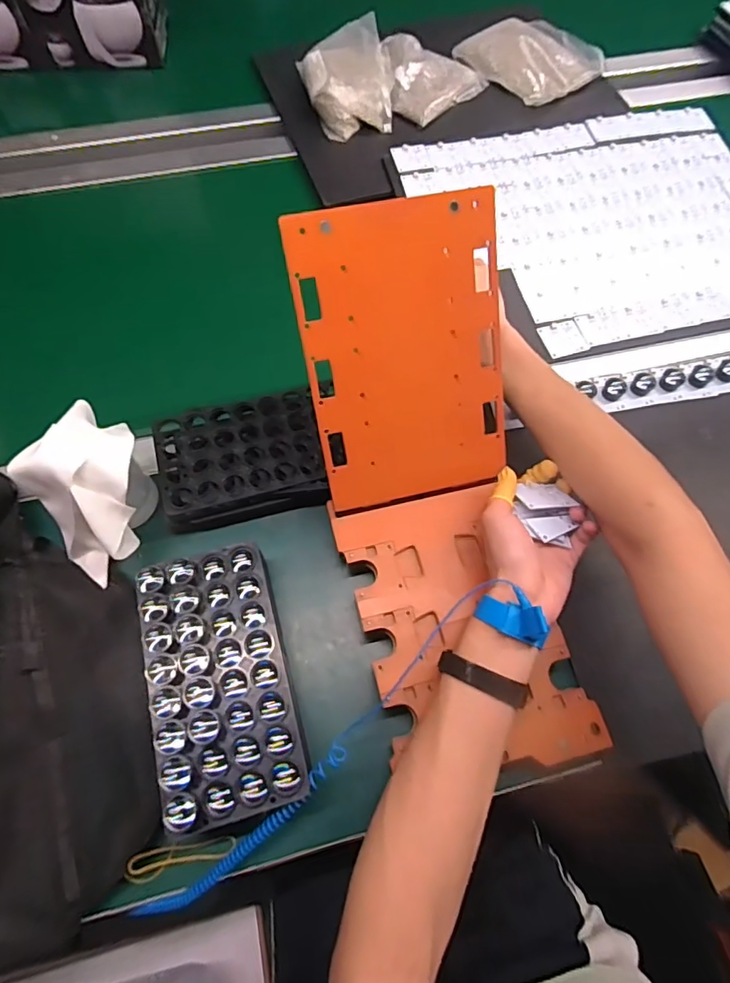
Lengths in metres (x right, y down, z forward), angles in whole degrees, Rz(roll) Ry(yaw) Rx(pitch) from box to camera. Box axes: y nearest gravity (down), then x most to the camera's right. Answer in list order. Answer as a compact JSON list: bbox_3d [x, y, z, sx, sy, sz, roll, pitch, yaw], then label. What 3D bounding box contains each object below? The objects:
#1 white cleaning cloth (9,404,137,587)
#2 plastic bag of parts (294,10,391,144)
[{"bbox_3d":[-0.227,0.001,0.444,0.092,0.100,0.108,40,71,15],"label":"white cleaning cloth"},{"bbox_3d":[-0.023,-0.579,0.739,0.122,0.056,0.168,-14,67,-7],"label":"plastic bag of parts"}]

